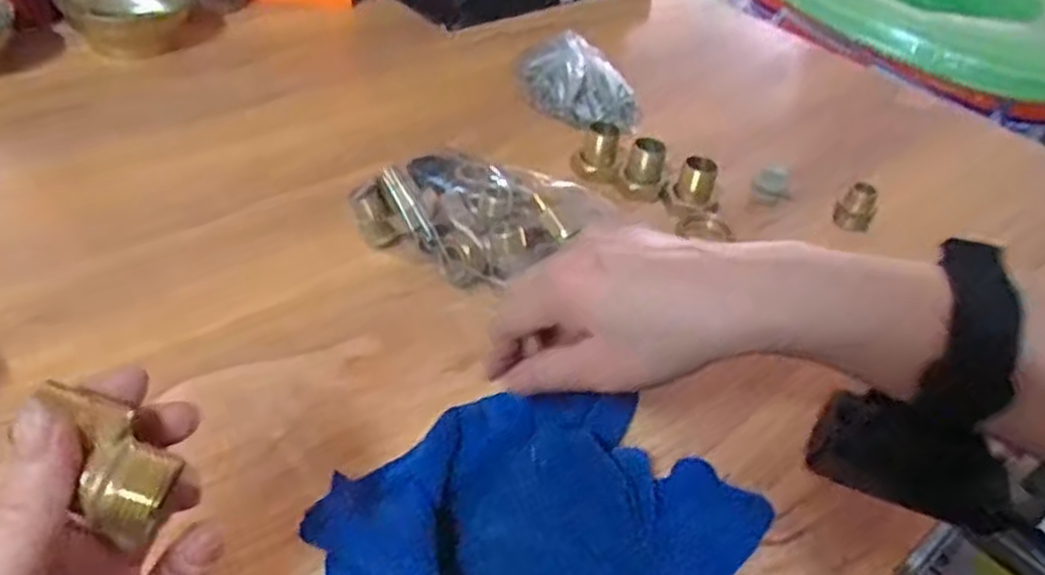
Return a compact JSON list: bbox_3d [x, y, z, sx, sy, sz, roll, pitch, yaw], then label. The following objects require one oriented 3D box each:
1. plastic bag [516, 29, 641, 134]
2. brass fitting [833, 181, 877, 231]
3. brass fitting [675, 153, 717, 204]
[{"bbox_3d":[0.041,-0.171,0.631,0.062,0.042,0.108,-18,47,-28],"label":"plastic bag"},{"bbox_3d":[0.238,-0.056,0.553,0.025,0.033,0.018,26,43,21],"label":"brass fitting"},{"bbox_3d":[0.120,-0.073,0.540,0.024,0.030,0.023,16,41,10],"label":"brass fitting"}]

